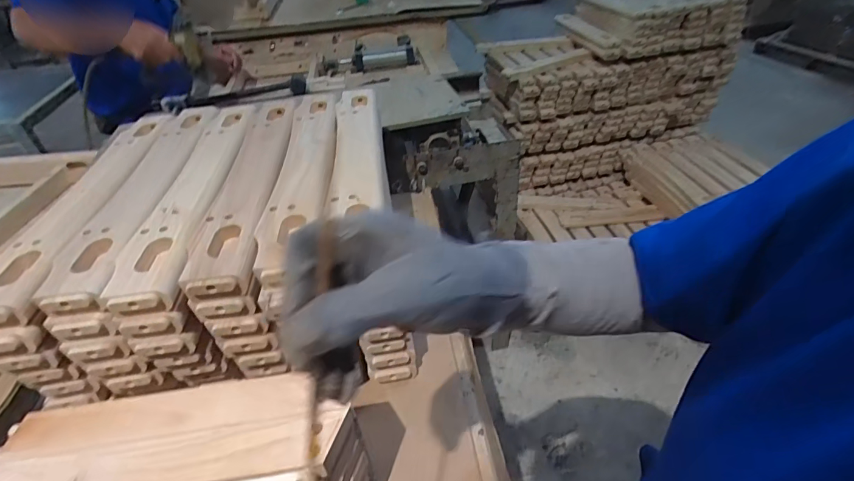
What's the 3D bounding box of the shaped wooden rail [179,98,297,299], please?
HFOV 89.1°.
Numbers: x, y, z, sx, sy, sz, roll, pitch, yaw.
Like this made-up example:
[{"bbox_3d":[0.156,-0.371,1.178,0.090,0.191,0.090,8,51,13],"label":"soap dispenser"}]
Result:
[{"bbox_3d":[-0.245,-0.105,0.626,0.073,0.023,0.491,-7,39,-3],"label":"shaped wooden rail"}]

